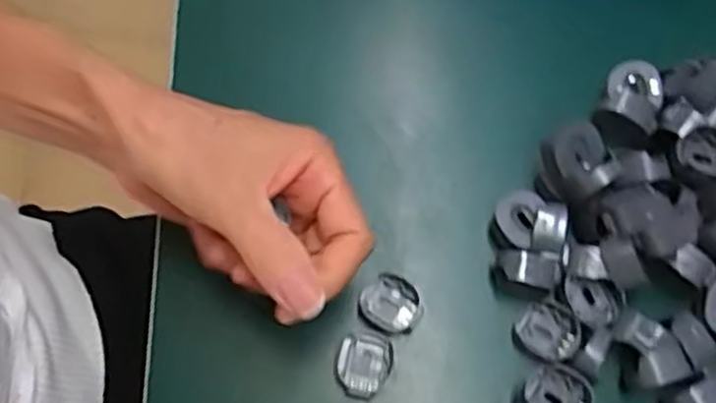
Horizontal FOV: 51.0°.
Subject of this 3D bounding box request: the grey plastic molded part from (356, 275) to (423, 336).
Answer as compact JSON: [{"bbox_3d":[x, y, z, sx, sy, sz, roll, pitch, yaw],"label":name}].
[{"bbox_3d":[0.016,0.049,0.350,0.029,0.009,0.025,34,74,10],"label":"grey plastic molded part"}]

